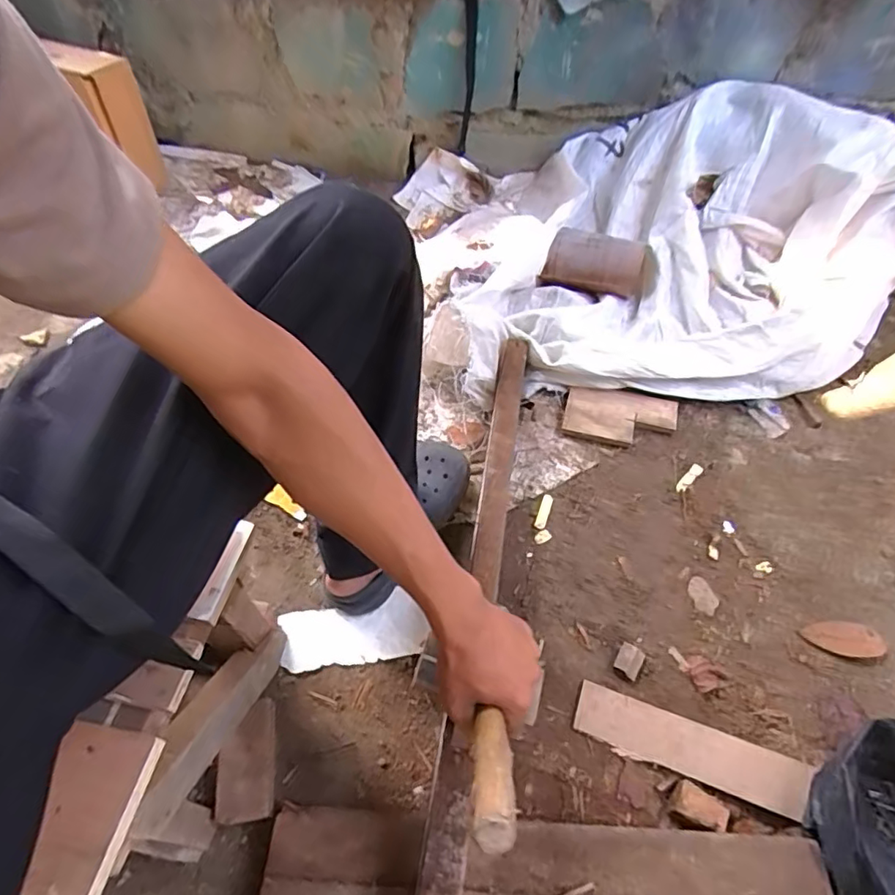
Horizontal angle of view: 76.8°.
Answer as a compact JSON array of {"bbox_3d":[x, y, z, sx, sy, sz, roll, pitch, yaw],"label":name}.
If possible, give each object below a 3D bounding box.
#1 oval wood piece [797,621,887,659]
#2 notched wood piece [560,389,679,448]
[{"bbox_3d":[0.508,0.245,0.726,0.102,0.004,0.044,3,56,2],"label":"oval wood piece"},{"bbox_3d":[0.278,-0.048,0.913,0.172,0.024,0.098,12,57,8],"label":"notched wood piece"}]

